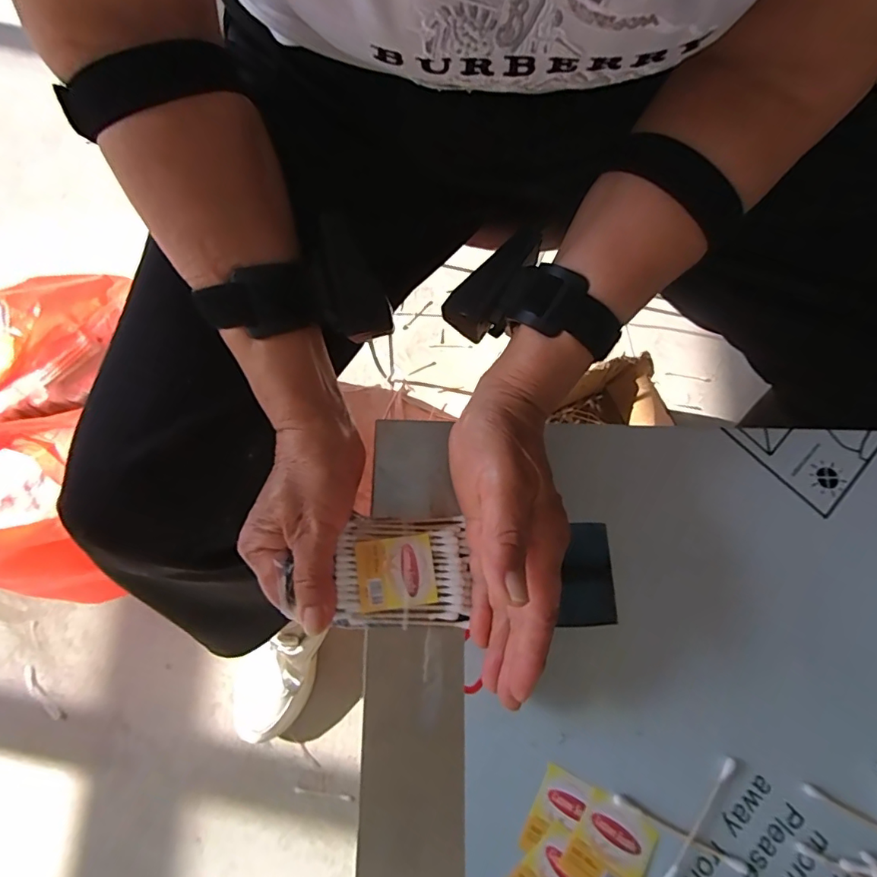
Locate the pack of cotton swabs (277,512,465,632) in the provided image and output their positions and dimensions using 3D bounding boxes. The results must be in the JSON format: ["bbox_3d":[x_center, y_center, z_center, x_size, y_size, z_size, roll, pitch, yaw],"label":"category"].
[{"bbox_3d":[-0.021,0.076,0.289,0.072,0.015,0.061,0,69,-2],"label":"pack of cotton swabs"}]

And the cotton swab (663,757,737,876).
[{"bbox_3d":[0.139,0.203,0.266,0.006,0.004,0.074,40,77,8],"label":"cotton swab"}]

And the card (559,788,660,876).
[{"bbox_3d":[0.090,0.214,0.261,0.038,0.004,0.043,34,76,6],"label":"card"}]

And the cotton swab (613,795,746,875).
[{"bbox_3d":[0.127,0.208,0.263,0.074,0.004,0.005,27,75,5],"label":"cotton swab"}]

